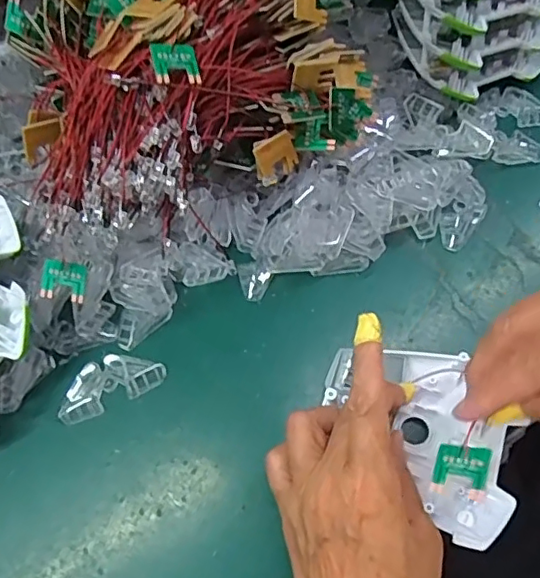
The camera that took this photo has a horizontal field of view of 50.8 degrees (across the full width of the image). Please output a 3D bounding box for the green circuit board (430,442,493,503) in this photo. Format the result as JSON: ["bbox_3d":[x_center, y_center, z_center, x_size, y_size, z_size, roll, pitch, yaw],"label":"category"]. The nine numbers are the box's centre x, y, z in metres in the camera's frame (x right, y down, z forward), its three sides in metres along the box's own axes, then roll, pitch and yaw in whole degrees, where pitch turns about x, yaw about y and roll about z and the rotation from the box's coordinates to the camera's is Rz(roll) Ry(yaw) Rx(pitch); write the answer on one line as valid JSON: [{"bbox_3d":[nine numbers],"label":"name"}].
[{"bbox_3d":[0.085,0.081,0.254,0.023,0.004,0.025,0,46,36],"label":"green circuit board"}]

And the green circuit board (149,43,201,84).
[{"bbox_3d":[-0.051,-0.123,0.308,0.024,0.005,0.026,-10,78,-17],"label":"green circuit board"}]

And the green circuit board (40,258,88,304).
[{"bbox_3d":[-0.123,-0.006,0.340,0.025,0.007,0.026,14,60,-27],"label":"green circuit board"}]

